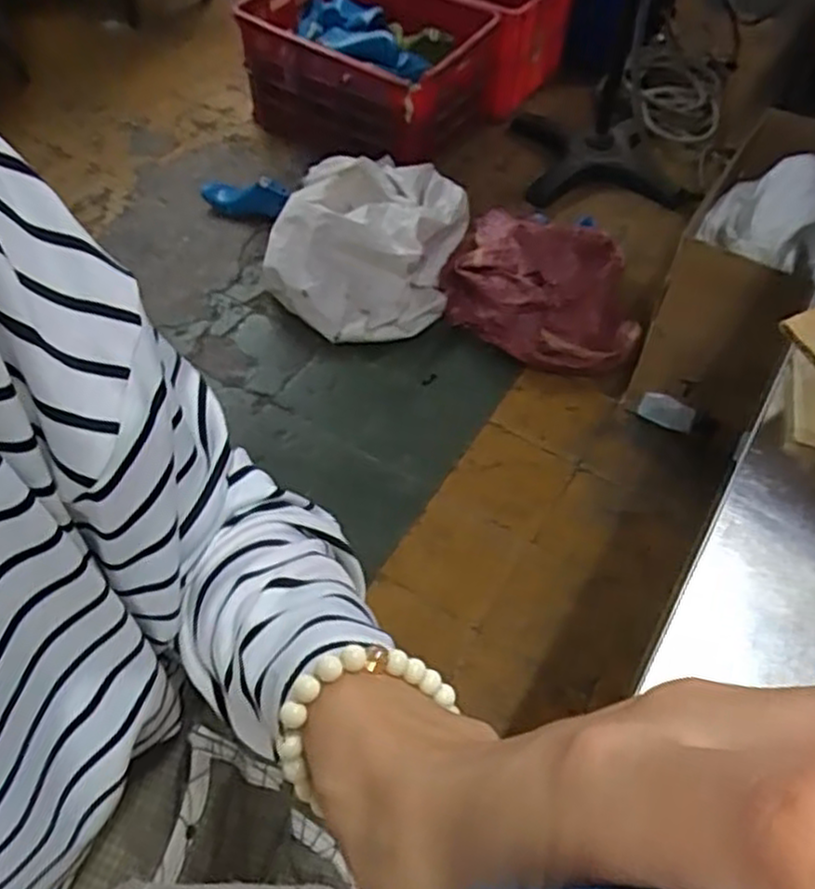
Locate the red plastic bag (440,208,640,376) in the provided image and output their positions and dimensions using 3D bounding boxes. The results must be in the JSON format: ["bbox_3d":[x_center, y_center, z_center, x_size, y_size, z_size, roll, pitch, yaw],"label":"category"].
[{"bbox_3d":[0.311,-0.361,1.687,0.459,0.173,0.344,24,56,15],"label":"red plastic bag"}]

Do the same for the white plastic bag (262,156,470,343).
[{"bbox_3d":[-0.092,-0.474,1.735,0.398,0.196,0.463,14,54,7],"label":"white plastic bag"}]

